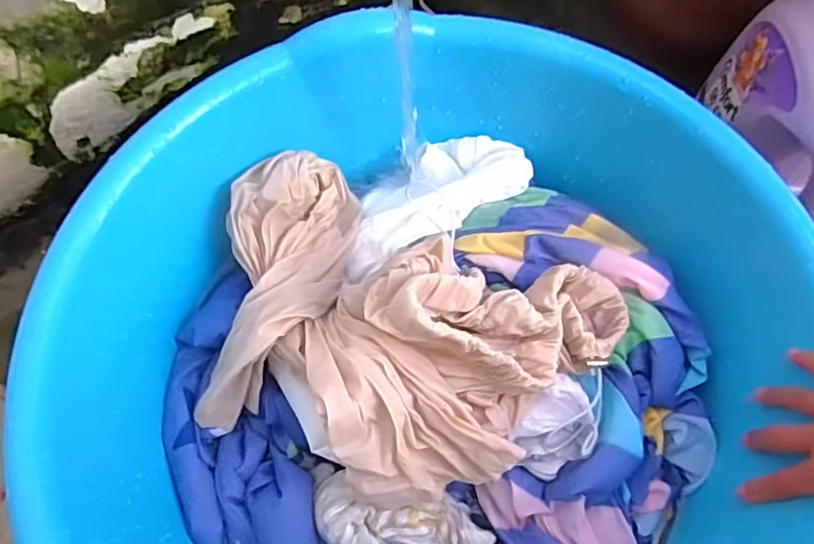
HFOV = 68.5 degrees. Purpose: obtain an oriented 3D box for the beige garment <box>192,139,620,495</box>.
[{"bbox_3d":[-0.021,0.041,0.476,0.318,0.131,0.228,28,67,12],"label":"beige garment"}]

